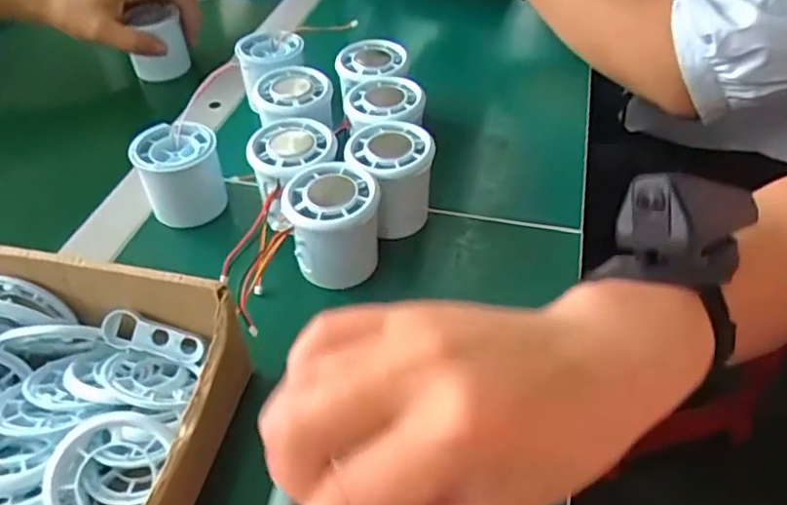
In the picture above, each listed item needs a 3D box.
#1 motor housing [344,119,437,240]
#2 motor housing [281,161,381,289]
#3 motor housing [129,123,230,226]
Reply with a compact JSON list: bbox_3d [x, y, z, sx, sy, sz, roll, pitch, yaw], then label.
[{"bbox_3d":[-0.002,-0.048,0.417,0.056,0.059,0.059,-3,45,1],"label":"motor housing"},{"bbox_3d":[-0.036,-0.012,0.381,0.055,0.060,0.062,1,46,4],"label":"motor housing"},{"bbox_3d":[-0.145,-0.052,0.431,0.051,0.057,0.051,-14,46,-11],"label":"motor housing"}]

